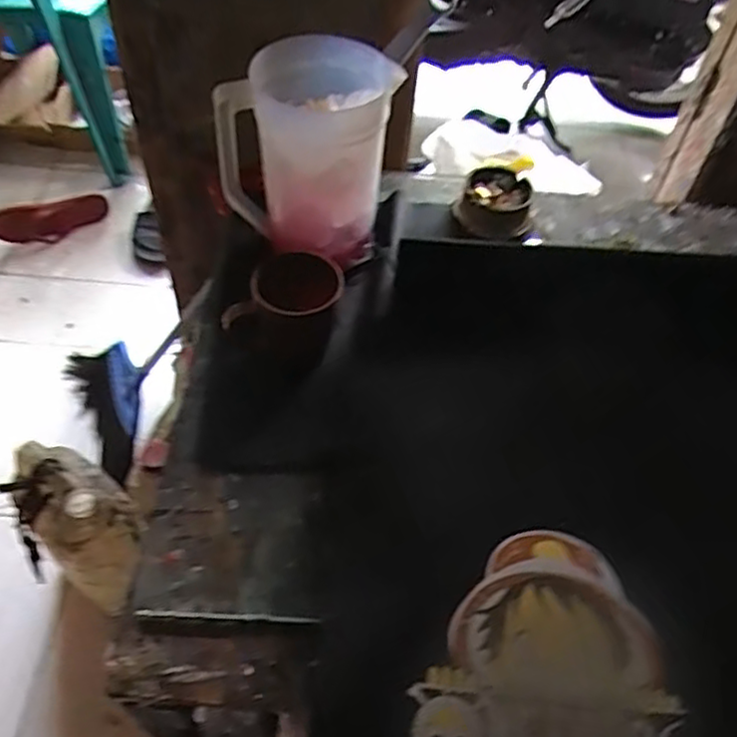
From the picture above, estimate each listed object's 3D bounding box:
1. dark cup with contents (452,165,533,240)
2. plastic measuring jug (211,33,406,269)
[{"bbox_3d":[0.152,-0.199,0.845,0.087,0.048,0.089,2,51,-3],"label":"dark cup with contents"},{"bbox_3d":[-0.060,-0.222,0.726,0.153,0.193,0.116,11,51,4],"label":"plastic measuring jug"}]

